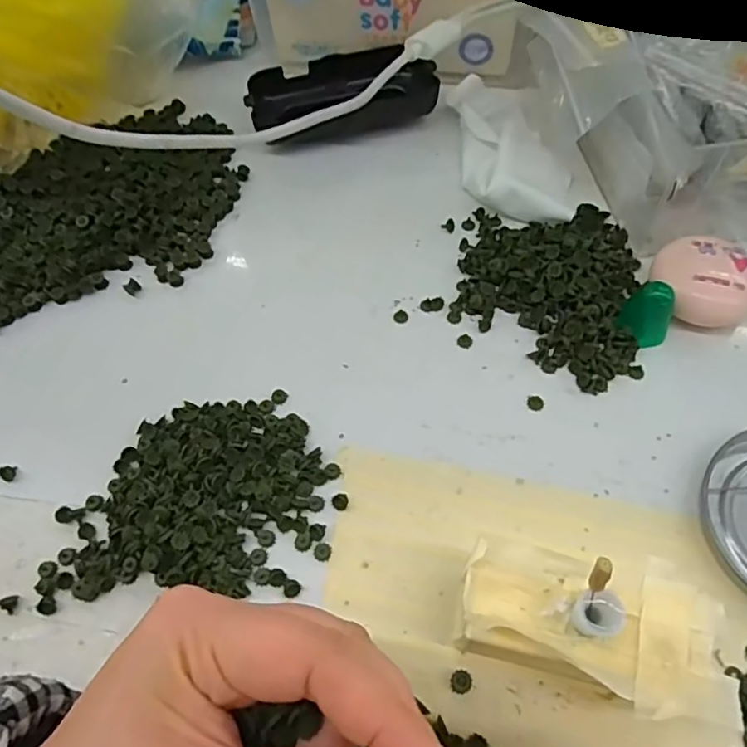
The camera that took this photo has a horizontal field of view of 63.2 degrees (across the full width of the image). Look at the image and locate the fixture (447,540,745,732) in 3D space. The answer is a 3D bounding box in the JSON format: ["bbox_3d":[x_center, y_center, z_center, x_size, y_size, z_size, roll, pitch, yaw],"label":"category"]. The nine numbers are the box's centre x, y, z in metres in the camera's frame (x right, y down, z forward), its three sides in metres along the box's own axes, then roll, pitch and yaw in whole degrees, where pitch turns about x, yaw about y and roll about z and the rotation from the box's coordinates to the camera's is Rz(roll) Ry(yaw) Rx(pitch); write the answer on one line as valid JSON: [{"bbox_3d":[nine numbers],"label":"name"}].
[{"bbox_3d":[0.074,0.089,0.214,0.088,0.035,0.045,14,62,11],"label":"fixture"}]

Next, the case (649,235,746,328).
[{"bbox_3d":[0.156,-0.043,0.289,0.044,0.018,0.040,19,64,13],"label":"case"}]

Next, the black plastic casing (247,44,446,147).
[{"bbox_3d":[-0.019,-0.171,0.373,0.109,0.029,0.042,-8,61,-1],"label":"black plastic casing"}]

